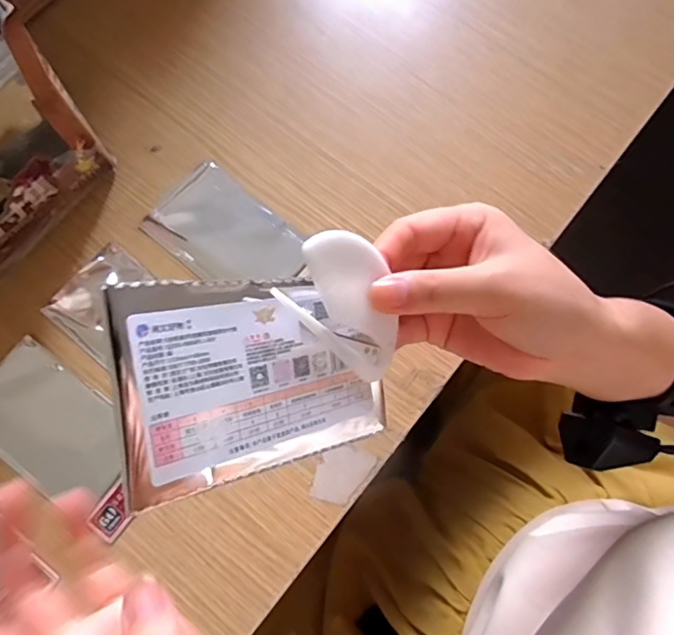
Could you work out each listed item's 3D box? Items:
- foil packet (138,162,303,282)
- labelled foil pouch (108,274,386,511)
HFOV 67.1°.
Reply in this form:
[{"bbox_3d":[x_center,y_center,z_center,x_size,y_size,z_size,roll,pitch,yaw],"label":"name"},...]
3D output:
[{"bbox_3d":[-0.085,-0.063,0.391,0.116,0.004,0.075,41,82,8],"label":"foil packet"},{"bbox_3d":[-0.027,0.021,0.195,0.110,0.004,0.071,-6,90,-41],"label":"labelled foil pouch"}]

